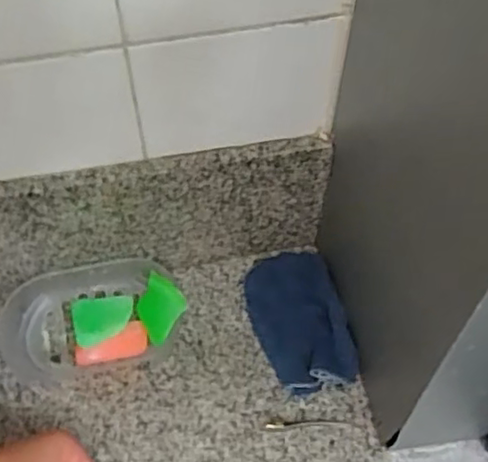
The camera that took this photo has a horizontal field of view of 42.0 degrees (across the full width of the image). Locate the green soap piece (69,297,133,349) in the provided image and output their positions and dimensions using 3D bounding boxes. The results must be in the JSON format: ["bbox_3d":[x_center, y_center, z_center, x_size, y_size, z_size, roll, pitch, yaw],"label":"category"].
[{"bbox_3d":[-0.126,0.078,0.569,0.053,0.012,0.051,0,56,0],"label":"green soap piece"}]

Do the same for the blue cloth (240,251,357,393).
[{"bbox_3d":[0.051,0.082,0.601,0.080,0.025,0.141,-13,56,-12],"label":"blue cloth"}]

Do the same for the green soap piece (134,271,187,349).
[{"bbox_3d":[-0.077,0.070,0.566,0.047,0.011,0.049,31,89,29],"label":"green soap piece"}]

